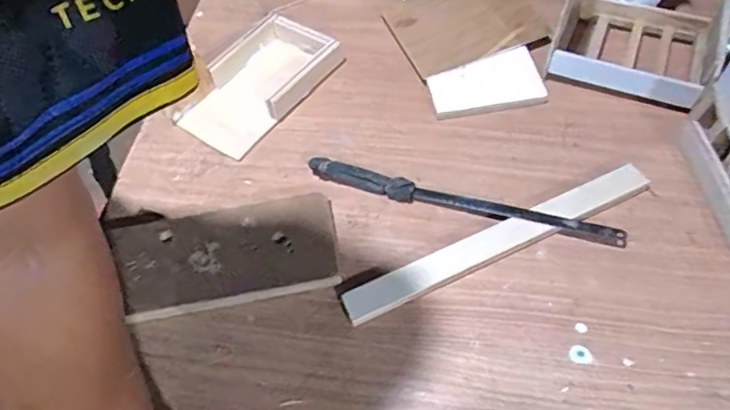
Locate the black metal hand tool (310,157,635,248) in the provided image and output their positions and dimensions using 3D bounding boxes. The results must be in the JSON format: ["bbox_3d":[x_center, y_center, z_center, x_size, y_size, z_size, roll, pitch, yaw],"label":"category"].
[{"bbox_3d":[0.092,-0.005,0.551,0.306,0.026,0.017,13,60,12],"label":"black metal hand tool"}]

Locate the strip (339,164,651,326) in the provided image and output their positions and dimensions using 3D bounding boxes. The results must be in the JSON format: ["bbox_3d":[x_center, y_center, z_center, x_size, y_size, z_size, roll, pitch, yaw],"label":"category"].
[{"bbox_3d":[0.129,0.032,0.537,0.318,0.013,0.033,-23,59,-10],"label":"strip"}]

